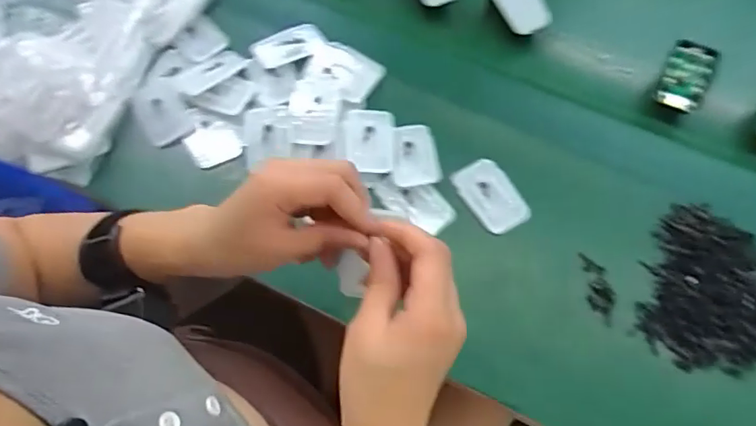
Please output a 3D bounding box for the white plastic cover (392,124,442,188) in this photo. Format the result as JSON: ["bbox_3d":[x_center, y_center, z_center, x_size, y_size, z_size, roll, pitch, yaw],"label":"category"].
[{"bbox_3d":[0.035,-0.055,0.503,0.044,0.006,0.066,-5,65,-3],"label":"white plastic cover"}]

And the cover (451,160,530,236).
[{"bbox_3d":[0.106,-0.017,0.492,0.047,0.013,0.072,-35,70,-15],"label":"cover"}]

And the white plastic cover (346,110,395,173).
[{"bbox_3d":[-0.007,-0.069,0.505,0.046,0.007,0.068,-1,65,-1],"label":"white plastic cover"}]

